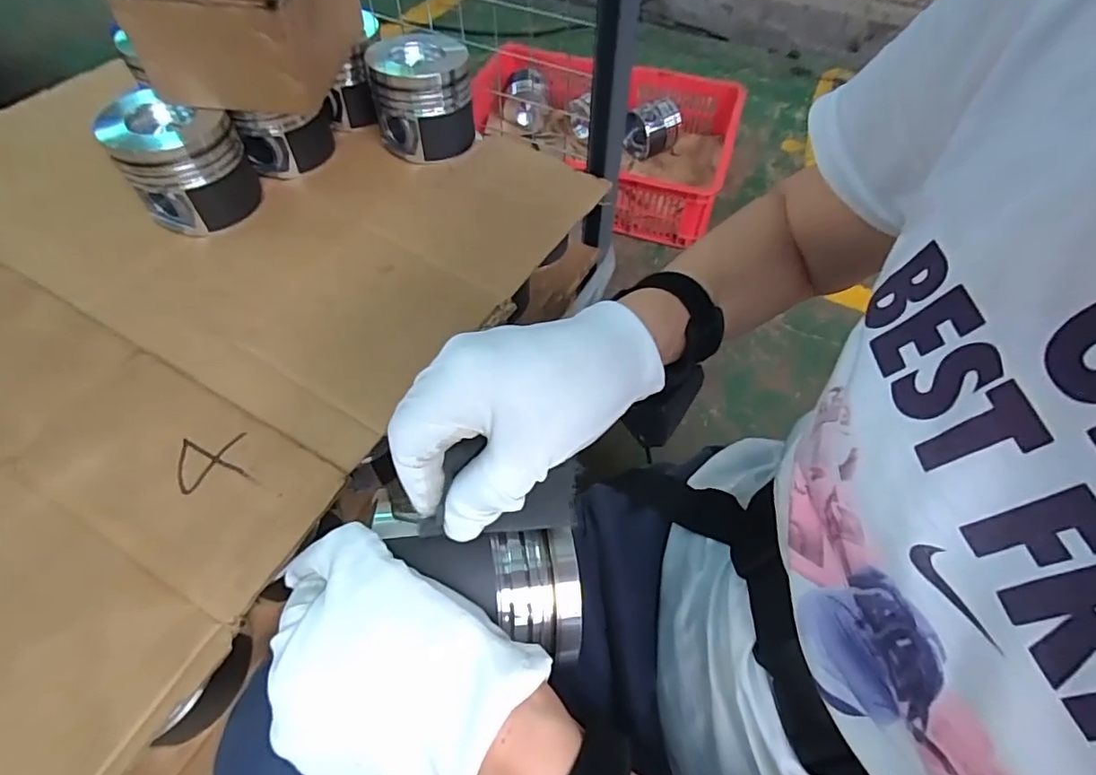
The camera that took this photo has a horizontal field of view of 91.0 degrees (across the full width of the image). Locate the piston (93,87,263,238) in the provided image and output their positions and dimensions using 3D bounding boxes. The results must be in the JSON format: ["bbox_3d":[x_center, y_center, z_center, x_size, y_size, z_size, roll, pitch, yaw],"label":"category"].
[{"bbox_3d":[-0.363,-0.229,0.538,0.110,0.099,0.110,-29,63,-21],"label":"piston"}]

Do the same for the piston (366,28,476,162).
[{"bbox_3d":[-0.146,-0.336,0.623,0.111,0.089,0.117,-7,57,-9],"label":"piston"}]

